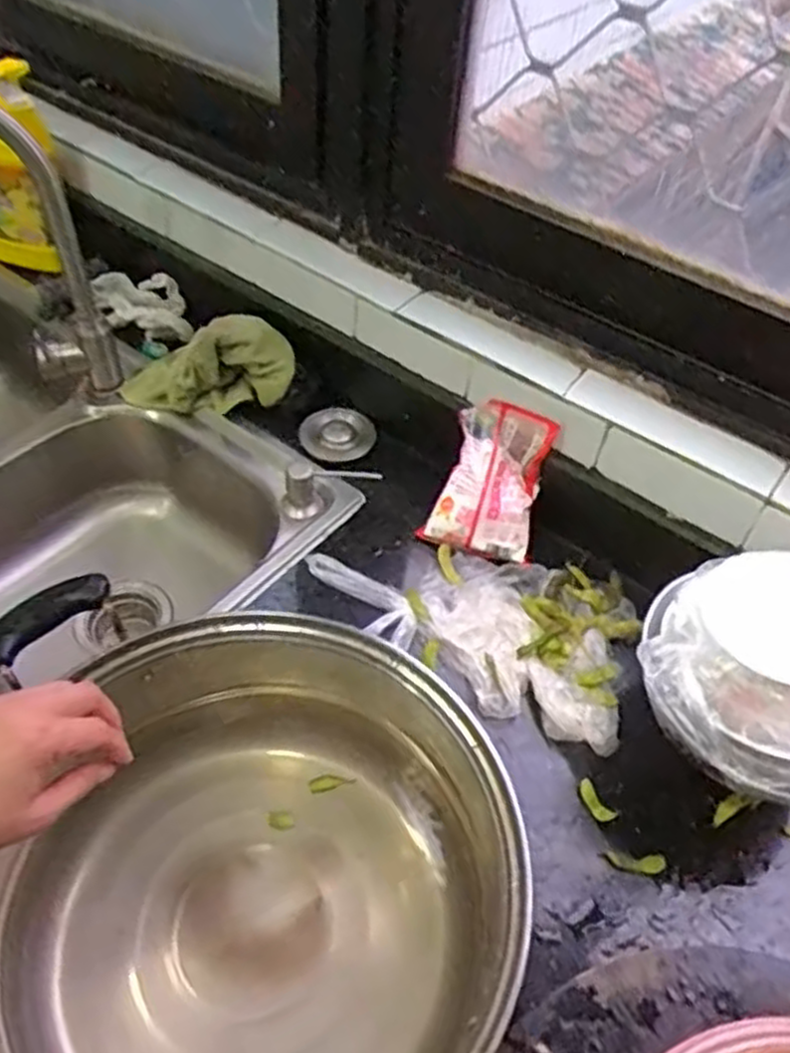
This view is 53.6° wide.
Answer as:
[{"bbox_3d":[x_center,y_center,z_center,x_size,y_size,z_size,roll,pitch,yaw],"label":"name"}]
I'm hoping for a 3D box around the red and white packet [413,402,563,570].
[{"bbox_3d":[0.098,-0.046,0.784,0.101,0.028,0.149,17,93,3],"label":"red and white packet"}]

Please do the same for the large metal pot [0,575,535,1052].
[{"bbox_3d":[-0.088,0.217,0.474,0.310,0.172,0.310,2,49,-3],"label":"large metal pot"}]

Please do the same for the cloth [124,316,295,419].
[{"bbox_3d":[-0.215,-0.179,0.906,0.215,0.087,0.059,-12,45,22],"label":"cloth"}]

